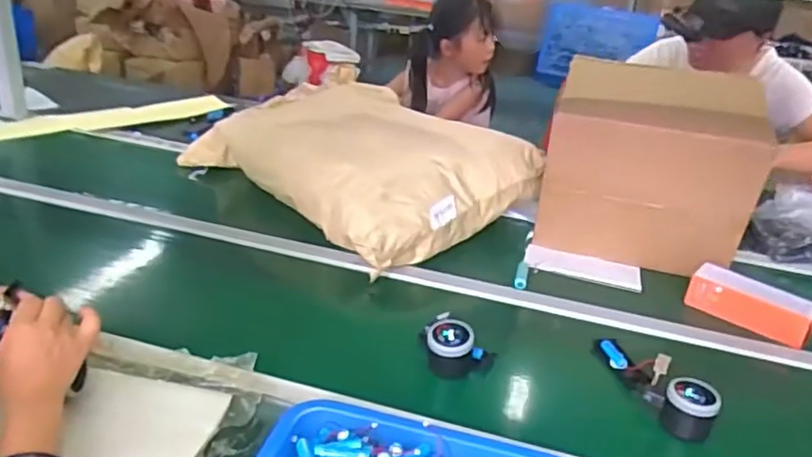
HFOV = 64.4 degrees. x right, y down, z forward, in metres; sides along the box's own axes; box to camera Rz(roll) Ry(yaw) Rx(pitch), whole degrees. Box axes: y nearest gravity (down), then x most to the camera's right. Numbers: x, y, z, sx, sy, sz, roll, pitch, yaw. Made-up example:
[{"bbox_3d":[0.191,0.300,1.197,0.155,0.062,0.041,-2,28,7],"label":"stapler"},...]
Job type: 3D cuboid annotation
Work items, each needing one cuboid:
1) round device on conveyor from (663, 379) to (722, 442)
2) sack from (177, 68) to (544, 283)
[{"bbox_3d":[0.336,0.215,0.765,0.060,0.053,0.050,18,28,23],"label":"round device on conveyor"},{"bbox_3d":[-0.107,-0.151,1.240,0.585,0.194,0.405,27,32,36],"label":"sack"}]

